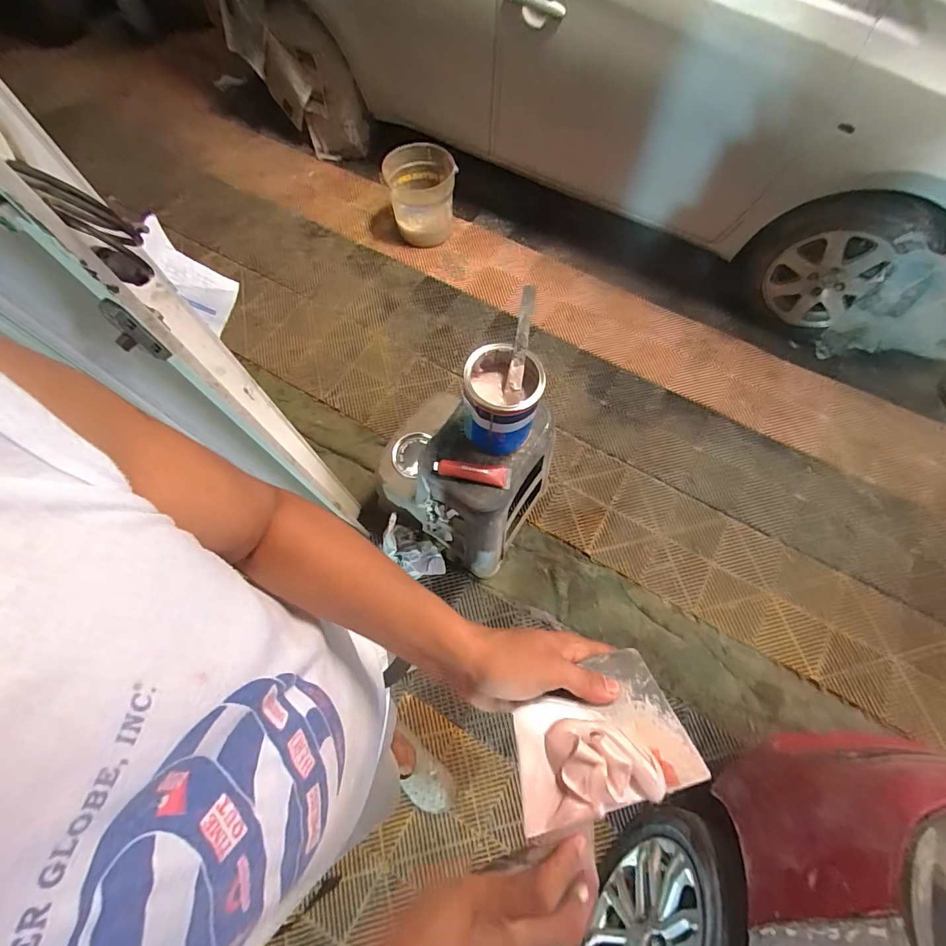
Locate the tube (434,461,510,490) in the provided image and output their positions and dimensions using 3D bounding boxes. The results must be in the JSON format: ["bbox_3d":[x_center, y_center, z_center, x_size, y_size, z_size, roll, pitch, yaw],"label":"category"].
[{"bbox_3d":[0.000,-0.004,0.977,0.176,0.025,0.050,10,69,4],"label":"tube"}]

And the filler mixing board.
[{"bbox_3d":[0.097,0.202,0.324,0.136,0.036,0.094,-13,66,-7],"label":"filler mixing board"}]

